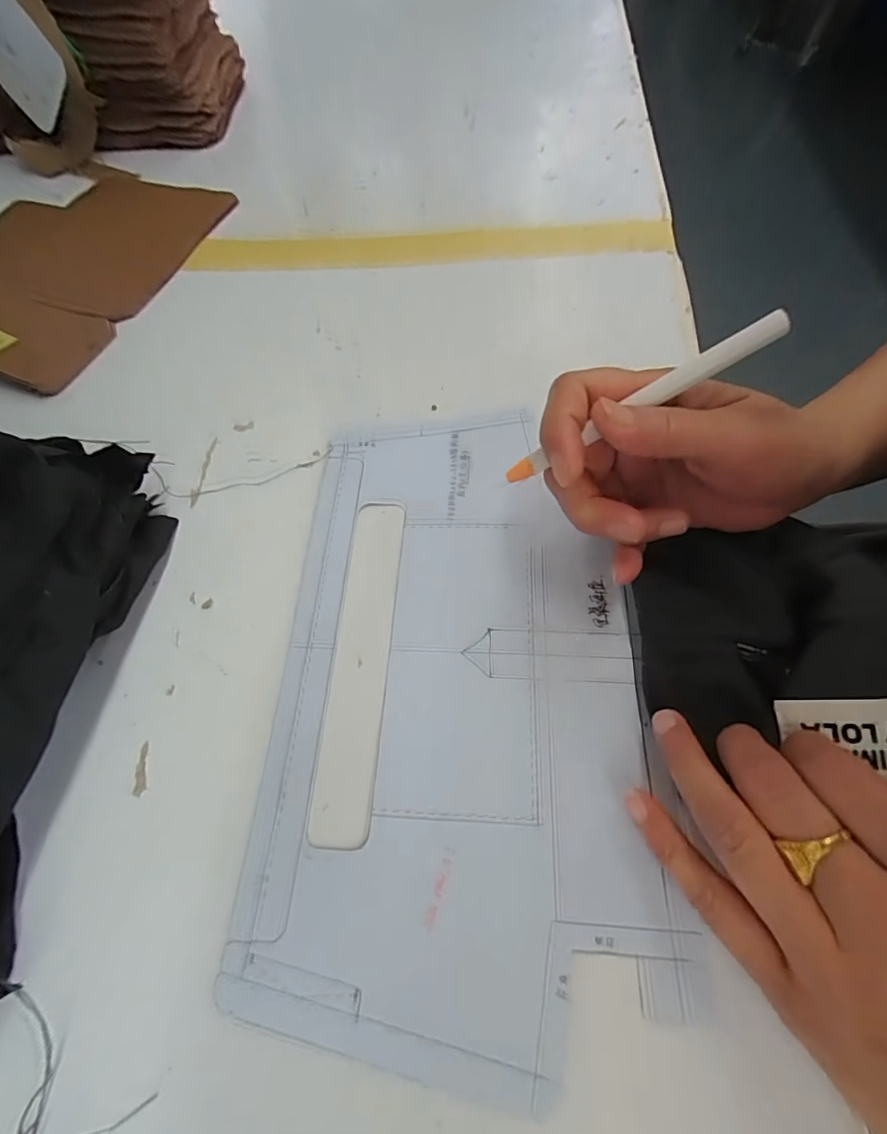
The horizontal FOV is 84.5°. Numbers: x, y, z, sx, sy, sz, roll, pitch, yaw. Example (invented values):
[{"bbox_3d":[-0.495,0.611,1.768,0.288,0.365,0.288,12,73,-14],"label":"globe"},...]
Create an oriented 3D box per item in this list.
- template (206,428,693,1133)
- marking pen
[{"bbox_3d":[0.005,0.042,0.225,0.164,0.006,0.278,-1,63,3],"label":"template"},{"bbox_3d":[0.074,-0.063,0.192,0.110,0.007,0.010,-28,60,23],"label":"marking pen"}]

